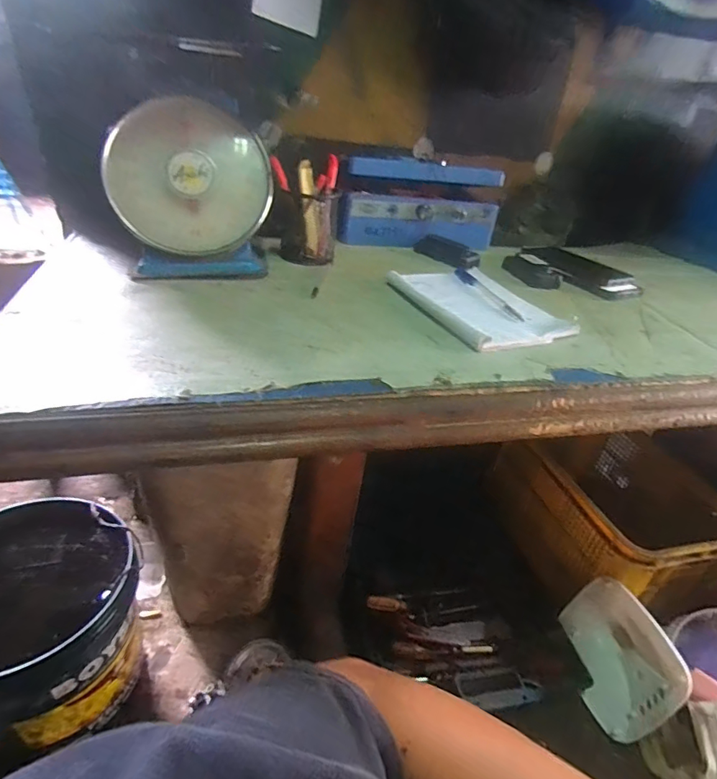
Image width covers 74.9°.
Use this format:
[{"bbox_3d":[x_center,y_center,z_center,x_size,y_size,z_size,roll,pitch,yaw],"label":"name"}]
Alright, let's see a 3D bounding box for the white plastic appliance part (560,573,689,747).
[{"bbox_3d":[0.510,0.508,0.927,0.100,0.187,0.254,5,31,-2],"label":"white plastic appliance part"}]

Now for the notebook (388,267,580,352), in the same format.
[{"bbox_3d":[0.150,-0.107,0.594,0.153,0.024,0.194,-11,35,-27],"label":"notebook"}]

